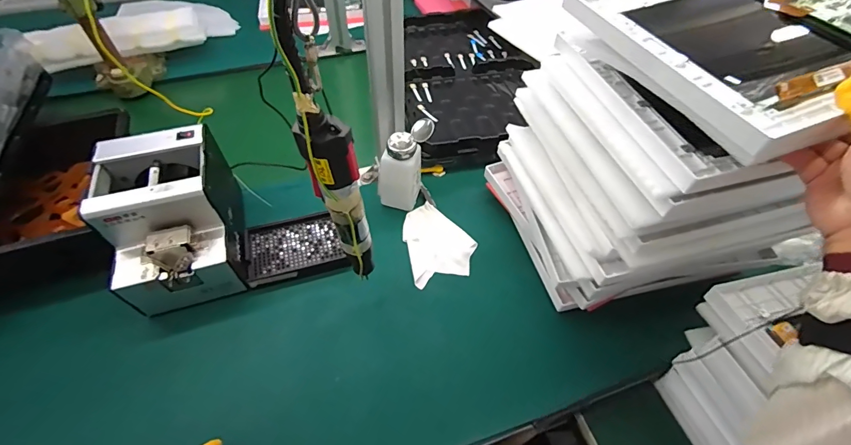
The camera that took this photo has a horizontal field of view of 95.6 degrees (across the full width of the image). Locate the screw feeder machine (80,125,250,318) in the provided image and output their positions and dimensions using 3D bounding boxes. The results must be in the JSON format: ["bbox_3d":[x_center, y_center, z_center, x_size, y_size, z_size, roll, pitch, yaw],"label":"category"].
[{"bbox_3d":[-0.314,-0.001,0.497,0.132,0.156,0.174,-13,53,-12],"label":"screw feeder machine"}]

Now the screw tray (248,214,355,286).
[{"bbox_3d":[-0.182,0.036,0.547,0.131,0.012,0.100,-10,53,-10],"label":"screw tray"}]

